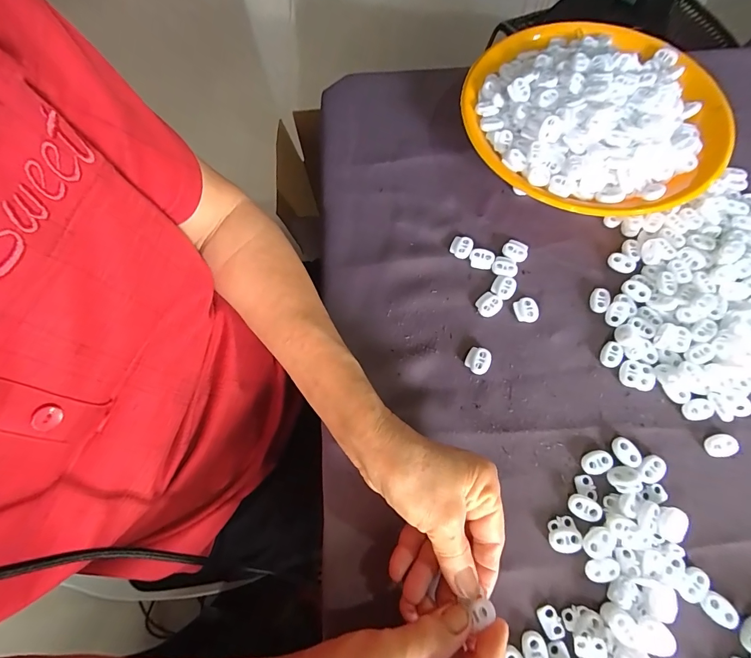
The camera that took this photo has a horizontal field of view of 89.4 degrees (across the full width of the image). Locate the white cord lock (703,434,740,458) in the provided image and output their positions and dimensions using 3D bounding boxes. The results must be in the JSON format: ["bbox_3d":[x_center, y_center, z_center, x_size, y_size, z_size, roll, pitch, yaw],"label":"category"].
[{"bbox_3d":[0.259,0.087,0.284,0.022,0.007,0.016,-7,69,-1],"label":"white cord lock"}]

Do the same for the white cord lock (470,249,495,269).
[{"bbox_3d":[0.097,-0.064,0.343,0.021,0.004,0.018,11,69,6],"label":"white cord lock"}]

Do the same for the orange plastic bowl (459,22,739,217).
[{"bbox_3d":[0.204,-0.203,0.363,0.227,0.059,0.226,-1,69,1],"label":"orange plastic bowl"}]

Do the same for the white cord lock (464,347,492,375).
[{"bbox_3d":[0.084,0.026,0.311,0.019,0.006,0.021,17,70,8],"label":"white cord lock"}]

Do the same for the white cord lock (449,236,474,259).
[{"bbox_3d":[0.079,-0.076,0.350,0.019,0.004,0.021,18,70,8],"label":"white cord lock"}]

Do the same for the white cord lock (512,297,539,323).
[{"bbox_3d":[0.129,-0.016,0.325,0.019,0.005,0.021,-9,69,-2],"label":"white cord lock"}]

